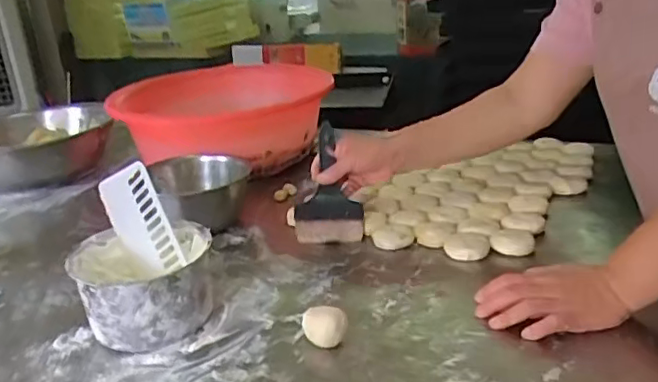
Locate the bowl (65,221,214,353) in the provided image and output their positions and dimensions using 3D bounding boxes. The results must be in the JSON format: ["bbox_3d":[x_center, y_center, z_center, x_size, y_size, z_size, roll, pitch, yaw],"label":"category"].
[{"bbox_3d":[-0.208,0.109,0.672,0.143,0.090,0.131,-5,22,1],"label":"bowl"}]

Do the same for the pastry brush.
[{"bbox_3d":[0.002,-0.014,0.878,0.097,0.184,0.018,0,-22,6],"label":"pastry brush"}]

